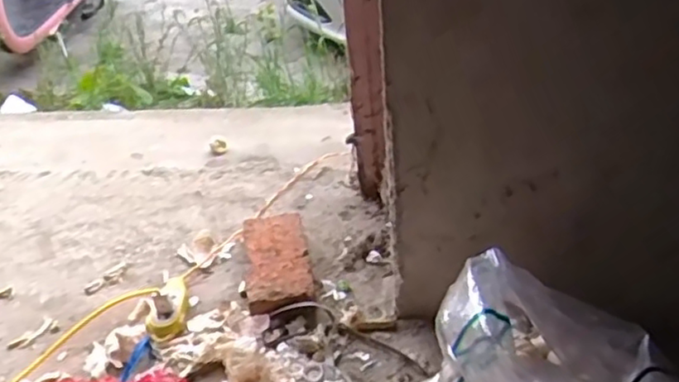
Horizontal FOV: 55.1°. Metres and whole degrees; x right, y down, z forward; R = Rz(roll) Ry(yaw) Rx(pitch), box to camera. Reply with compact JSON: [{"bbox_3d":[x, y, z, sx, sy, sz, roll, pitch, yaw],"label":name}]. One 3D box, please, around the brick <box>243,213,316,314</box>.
[{"bbox_3d":[-0.109,0.127,1.150,0.114,0.049,0.211,-10,36,-5],"label":"brick"}]

